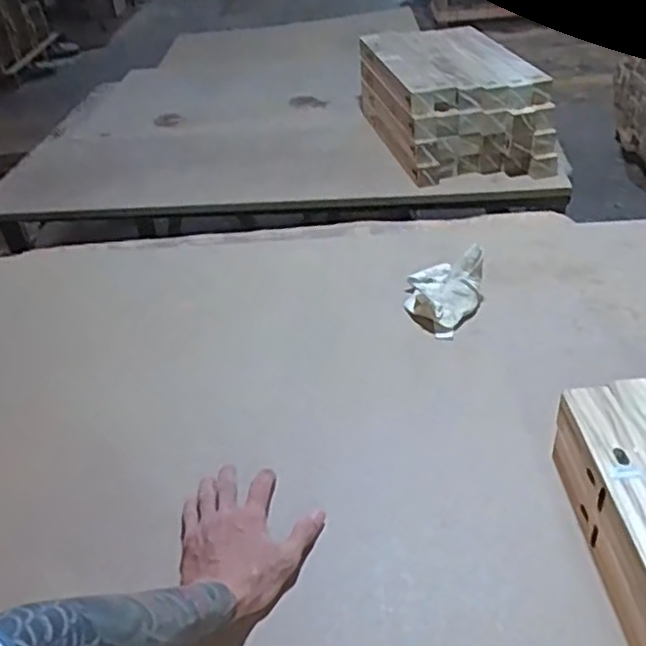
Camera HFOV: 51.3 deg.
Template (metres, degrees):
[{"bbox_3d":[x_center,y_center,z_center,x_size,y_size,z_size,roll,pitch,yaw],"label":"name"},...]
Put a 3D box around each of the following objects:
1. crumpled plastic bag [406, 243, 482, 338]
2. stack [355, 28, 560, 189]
[{"bbox_3d":[0.161,-0.044,0.892,0.097,0.068,0.129,0,37,11],"label":"crumpled plastic bag"},{"bbox_3d":[0.264,-0.488,1.462,0.282,0.175,0.506,-12,36,-6],"label":"stack"}]

